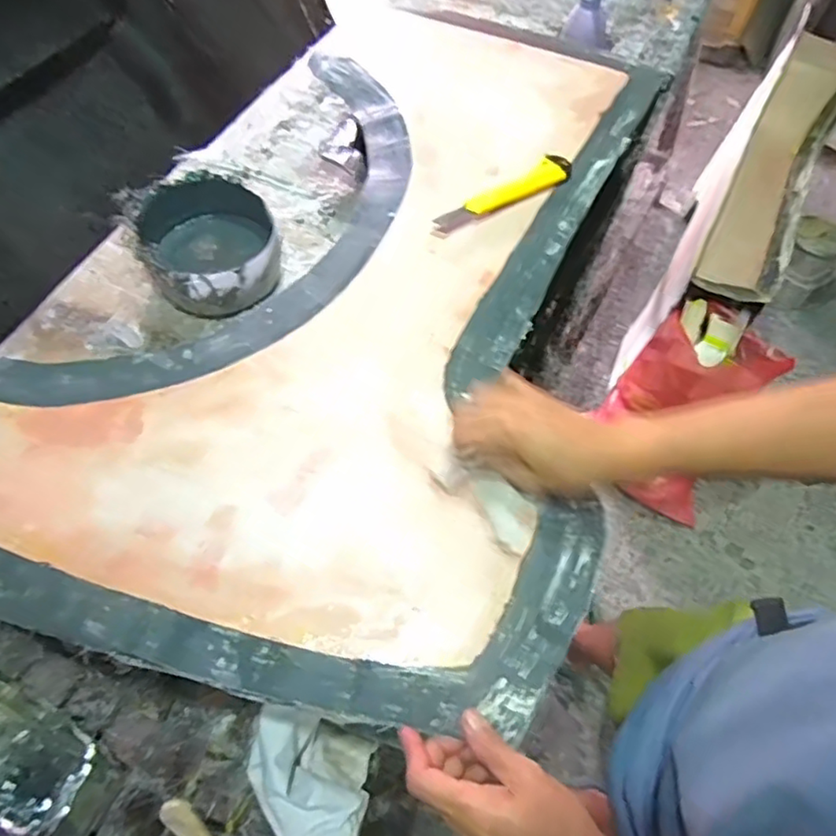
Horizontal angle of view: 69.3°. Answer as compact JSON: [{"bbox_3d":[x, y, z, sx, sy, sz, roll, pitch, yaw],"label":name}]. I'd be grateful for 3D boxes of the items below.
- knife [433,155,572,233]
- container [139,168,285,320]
[{"bbox_3d":[0.101,-0.253,0.679,0.186,0.016,0.032,-31,64,-17],"label":"knife"},{"bbox_3d":[-0.279,-0.235,0.822,0.167,0.095,0.173,-18,61,-10],"label":"container"}]

